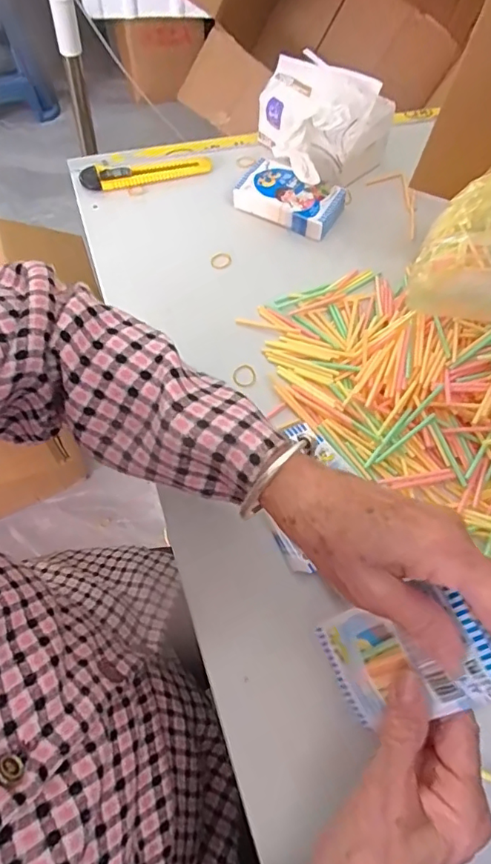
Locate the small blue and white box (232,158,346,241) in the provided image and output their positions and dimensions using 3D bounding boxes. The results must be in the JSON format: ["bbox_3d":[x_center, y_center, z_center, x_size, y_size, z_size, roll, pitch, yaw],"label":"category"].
[{"bbox_3d":[0.048,-0.257,0.561,0.110,0.027,0.068,26,62,11],"label":"small blue and white box"}]

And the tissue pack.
[{"bbox_3d":[0.083,-0.334,0.564,0.151,0.092,0.107,12,60,4],"label":"tissue pack"}]

